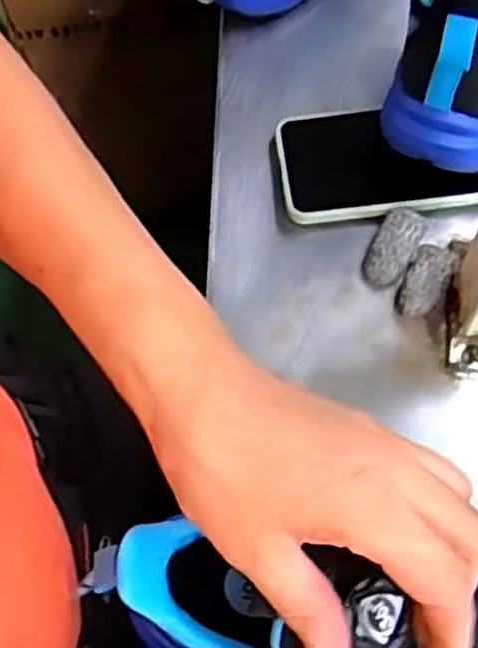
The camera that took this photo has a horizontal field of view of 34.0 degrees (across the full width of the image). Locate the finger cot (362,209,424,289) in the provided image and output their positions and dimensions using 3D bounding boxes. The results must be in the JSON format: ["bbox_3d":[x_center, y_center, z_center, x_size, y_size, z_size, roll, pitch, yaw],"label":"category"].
[{"bbox_3d":[0.090,-0.045,0.458,0.024,0.024,0.044,27,70,11],"label":"finger cot"}]

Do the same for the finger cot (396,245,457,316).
[{"bbox_3d":[0.107,-0.023,0.449,0.025,0.021,0.040,21,70,11],"label":"finger cot"}]

